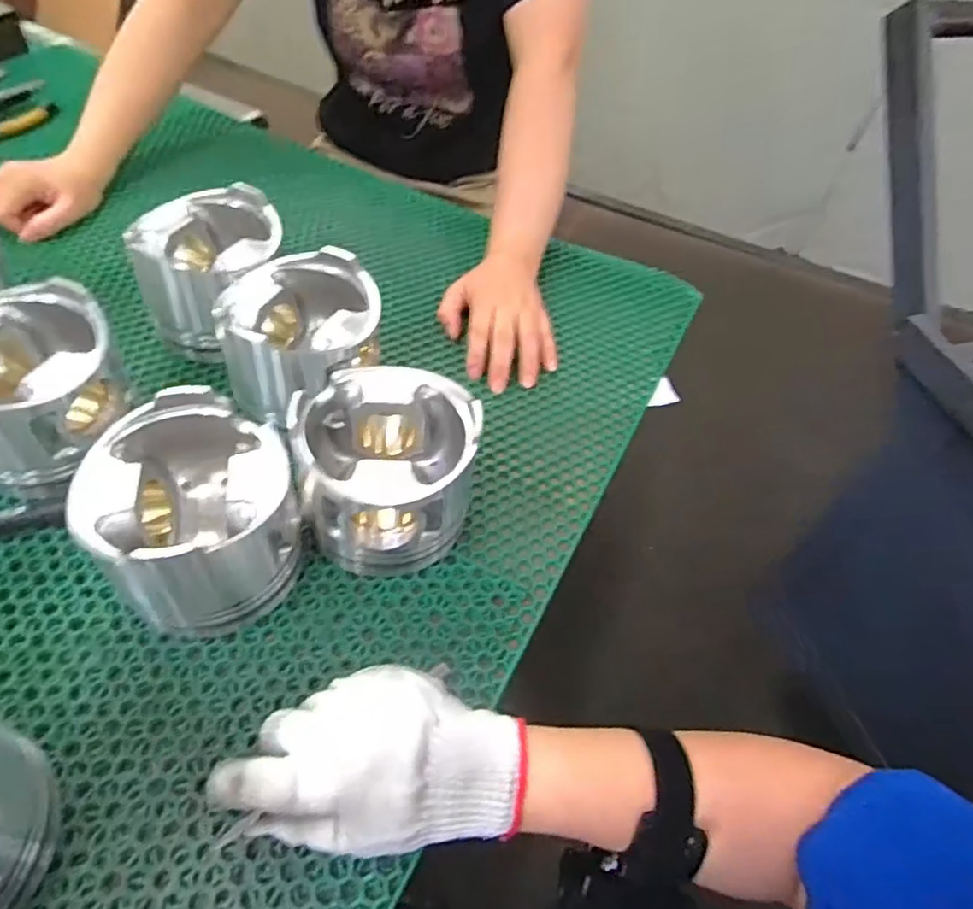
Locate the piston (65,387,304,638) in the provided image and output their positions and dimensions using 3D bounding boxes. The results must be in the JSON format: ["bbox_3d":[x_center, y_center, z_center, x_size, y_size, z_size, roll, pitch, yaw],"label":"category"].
[{"bbox_3d":[-0.173,0.037,0.390,0.106,0.098,0.106,3,52,-4],"label":"piston"}]

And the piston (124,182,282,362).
[{"bbox_3d":[-0.231,-0.154,0.547,0.118,0.101,0.112,-13,54,-16],"label":"piston"}]

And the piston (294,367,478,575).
[{"bbox_3d":[-0.064,0.011,0.427,0.109,0.104,0.109,3,52,-4],"label":"piston"}]

